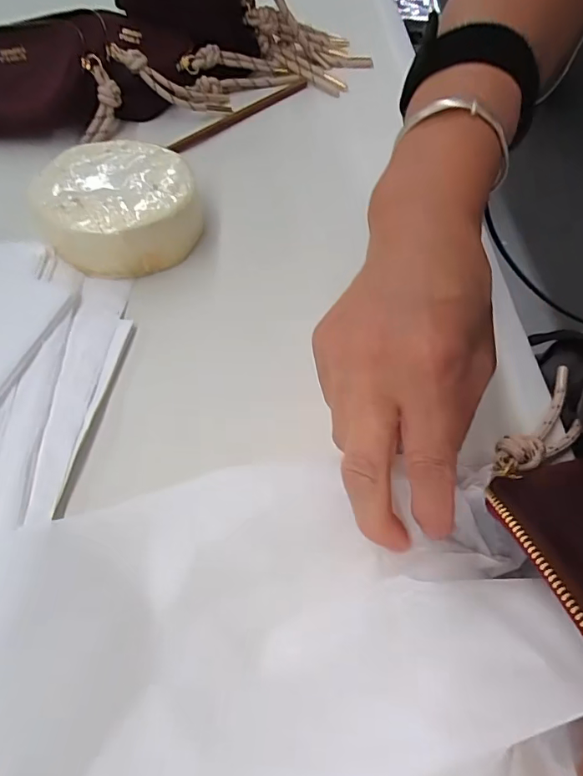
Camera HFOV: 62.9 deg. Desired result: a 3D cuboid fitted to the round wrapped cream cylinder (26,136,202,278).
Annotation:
[{"bbox_3d":[-0.109,-0.114,0.302,0.093,0.036,0.093,-13,58,-13],"label":"round wrapped cream cylinder"}]

